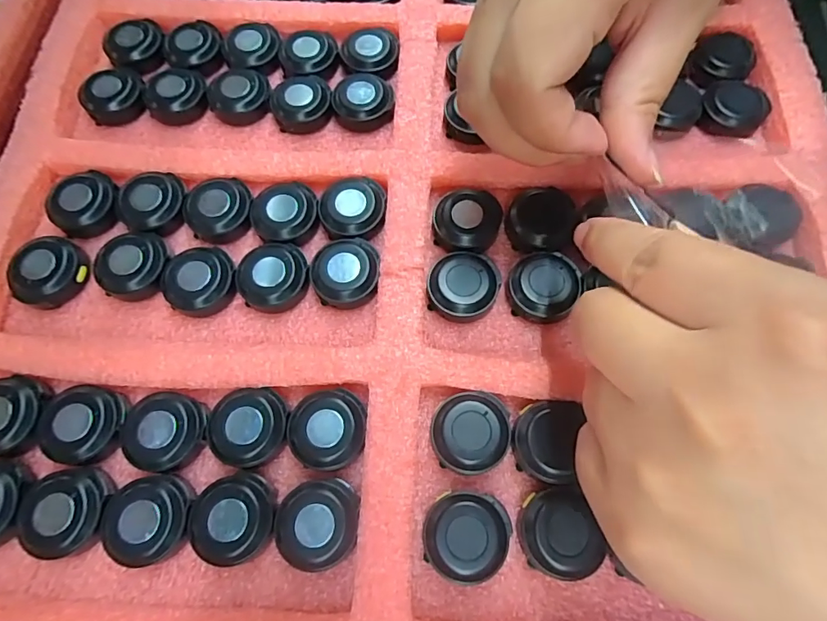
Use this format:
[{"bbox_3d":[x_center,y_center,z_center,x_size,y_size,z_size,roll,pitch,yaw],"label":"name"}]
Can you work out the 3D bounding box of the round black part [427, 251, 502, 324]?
[{"bbox_3d":[0.021,-0.009,0.205,0.029,0.011,0.031,0,70,1],"label":"round black part"}]

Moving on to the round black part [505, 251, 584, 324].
[{"bbox_3d":[0.056,-0.009,0.204,0.029,0.012,0.029,0,70,1],"label":"round black part"}]

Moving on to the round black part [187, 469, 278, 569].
[{"bbox_3d":[-0.065,0.074,0.172,0.028,0.010,0.030,0,70,1],"label":"round black part"}]

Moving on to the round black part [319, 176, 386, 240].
[{"bbox_3d":[-0.028,-0.046,0.219,0.029,0.011,0.030,0,70,1],"label":"round black part"}]

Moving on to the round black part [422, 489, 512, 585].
[{"bbox_3d":[0.019,0.080,0.170,0.029,0.012,0.028,1,70,1],"label":"round black part"}]

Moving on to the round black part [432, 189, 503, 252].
[{"bbox_3d":[0.024,-0.040,0.216,0.029,0.012,0.028,0,70,1],"label":"round black part"}]

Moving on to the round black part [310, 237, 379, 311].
[{"bbox_3d":[-0.029,-0.015,0.208,0.029,0.012,0.031,0,70,1],"label":"round black part"}]

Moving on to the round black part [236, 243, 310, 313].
[{"bbox_3d":[-0.061,-0.015,0.208,0.030,0.012,0.027,-24,71,-8],"label":"round black part"}]

